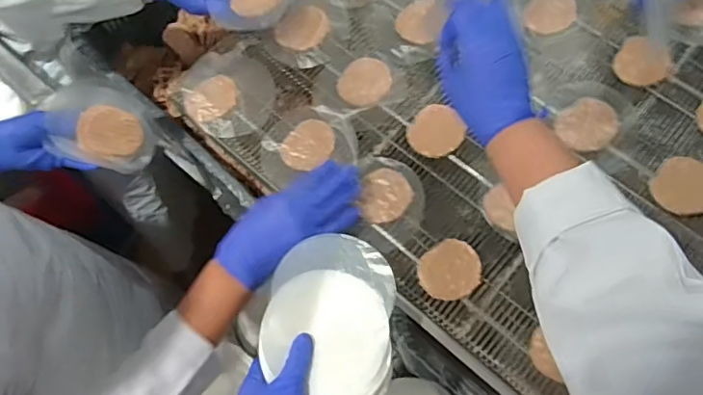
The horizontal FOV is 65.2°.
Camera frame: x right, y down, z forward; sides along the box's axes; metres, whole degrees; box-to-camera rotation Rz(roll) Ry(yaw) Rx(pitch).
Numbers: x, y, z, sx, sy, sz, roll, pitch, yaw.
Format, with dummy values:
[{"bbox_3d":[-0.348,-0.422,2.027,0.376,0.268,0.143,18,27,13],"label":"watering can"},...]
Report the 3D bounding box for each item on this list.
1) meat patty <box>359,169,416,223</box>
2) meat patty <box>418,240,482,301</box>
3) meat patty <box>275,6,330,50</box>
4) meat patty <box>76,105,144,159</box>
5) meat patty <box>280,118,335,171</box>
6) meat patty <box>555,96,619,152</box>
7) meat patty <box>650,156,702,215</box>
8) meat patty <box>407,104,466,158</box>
[{"bbox_3d":[0.043,-0.004,0.661,0.059,0.014,0.064,-12,73,-3],"label":"meat patty"},{"bbox_3d":[0.112,0.083,0.624,0.069,0.009,0.062,-32,75,-9],"label":"meat patty"},{"bbox_3d":[-0.066,-0.235,0.756,0.067,0.005,0.071,0,73,0],"label":"meat patty"},{"bbox_3d":[-0.328,-0.088,0.748,0.081,0.006,0.066,20,88,-23],"label":"meat patty"},{"bbox_3d":[-0.052,-0.066,0.693,0.060,0.013,0.069,37,77,11],"label":"meat patty"},{"bbox_3d":[0.292,-0.092,0.672,0.071,0.012,0.065,-42,77,-11],"label":"meat patty"},{"bbox_3d":[0.381,-0.012,0.628,0.064,0.018,0.064,0,73,0],"label":"meat patty"},{"bbox_3d":[0.106,-0.082,0.681,0.064,0.015,0.063,0,73,0],"label":"meat patty"}]

